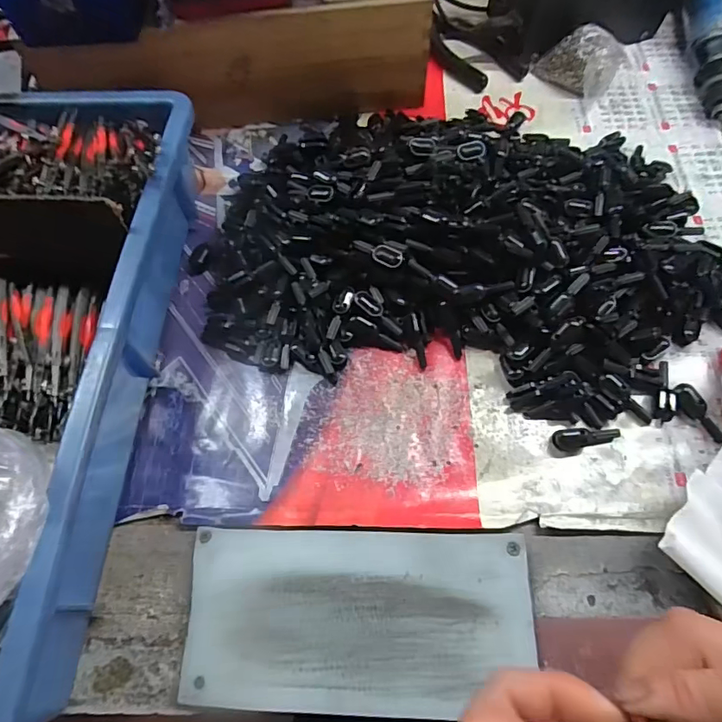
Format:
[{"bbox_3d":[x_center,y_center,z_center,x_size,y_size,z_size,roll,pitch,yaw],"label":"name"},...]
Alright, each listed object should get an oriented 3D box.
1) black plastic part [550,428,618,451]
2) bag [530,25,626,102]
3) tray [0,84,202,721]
[{"bbox_3d":[0.149,0.051,0.326,0.043,0.013,0.013,-1,63,2],"label":"black plastic part"},{"bbox_3d":[0.213,-0.279,0.467,0.061,0.041,0.074,-24,65,-9],"label":"bag"},{"bbox_3d":[-0.281,-0.007,0.328,0.281,0.096,0.425,1,64,3],"label":"tray"}]

